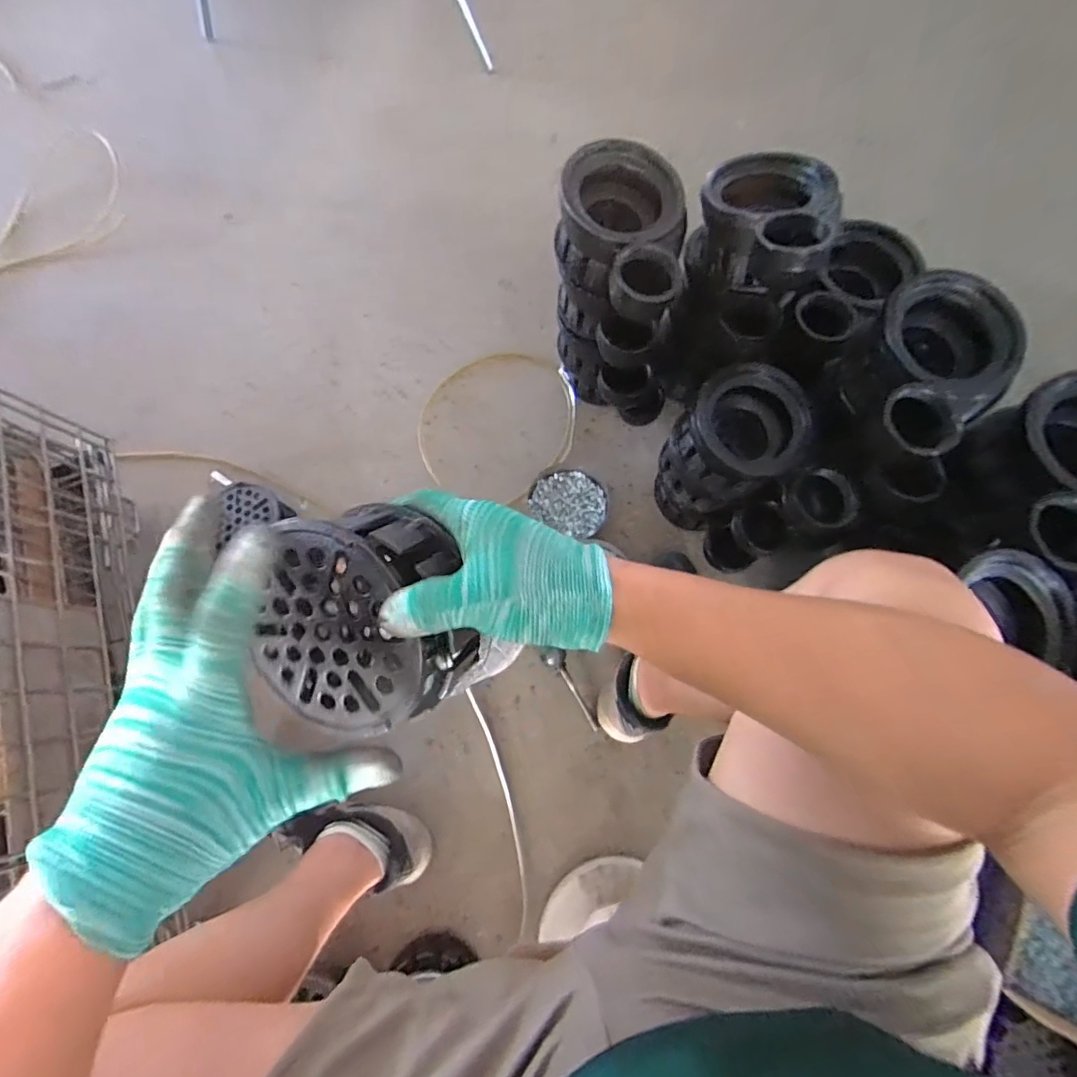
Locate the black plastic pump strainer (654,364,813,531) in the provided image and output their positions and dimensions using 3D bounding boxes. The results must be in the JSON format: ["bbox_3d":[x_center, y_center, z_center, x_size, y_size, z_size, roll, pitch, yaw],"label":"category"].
[{"bbox_3d":[0.264,-0.113,0.744,0.145,0.276,0.141,0,76,2],"label":"black plastic pump strainer"}]

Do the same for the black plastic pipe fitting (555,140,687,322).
[{"bbox_3d":[0.095,-0.352,0.632,0.142,0.112,0.220,5,76,3],"label":"black plastic pipe fitting"}]

